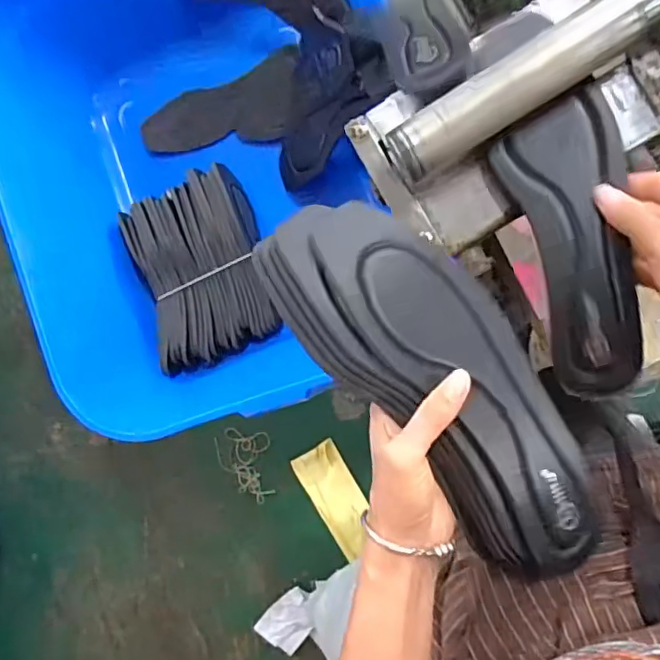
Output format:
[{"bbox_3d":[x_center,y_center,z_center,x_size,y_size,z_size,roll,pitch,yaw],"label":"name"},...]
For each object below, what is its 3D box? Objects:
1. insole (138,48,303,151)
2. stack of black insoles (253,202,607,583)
[{"bbox_3d":[-0.143,-0.299,0.820,0.235,0.015,0.096,-19,113,10],"label":"insole"},{"bbox_3d":[0.066,0.030,0.343,0.099,0.038,0.257,-40,92,7],"label":"stack of black insoles"}]

